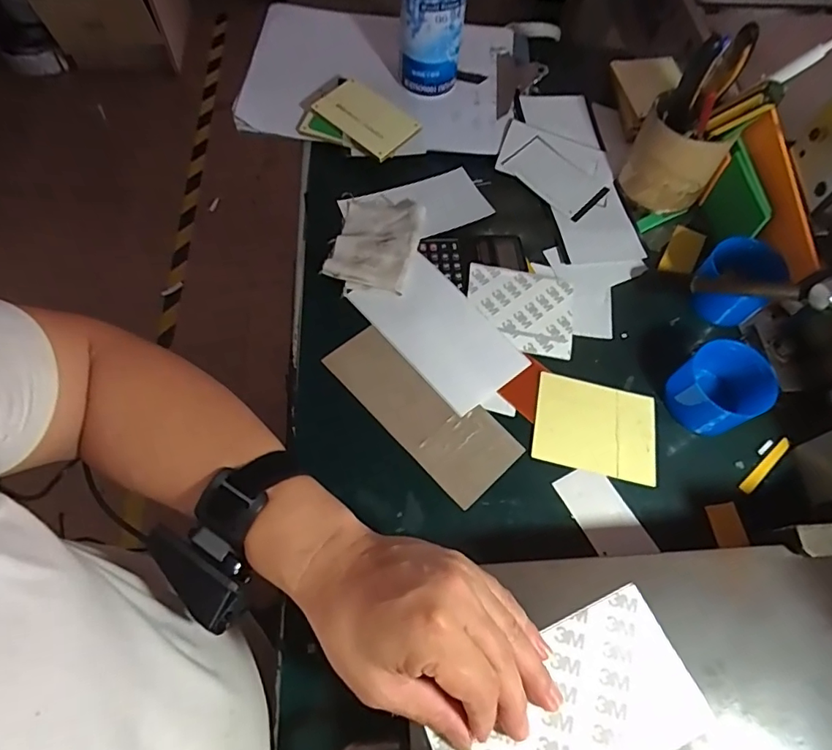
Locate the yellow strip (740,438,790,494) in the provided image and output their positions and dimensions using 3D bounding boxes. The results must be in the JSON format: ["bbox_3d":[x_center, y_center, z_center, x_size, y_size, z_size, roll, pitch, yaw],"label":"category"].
[{"bbox_3d":[0.284,0.074,0.418,0.064,0.004,0.010,-37,72,-19],"label":"yellow strip"}]

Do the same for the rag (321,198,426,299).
[{"bbox_3d":[-0.036,-0.129,0.484,0.075,0.016,0.111,14,64,3],"label":"rag"}]

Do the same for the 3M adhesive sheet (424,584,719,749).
[{"bbox_3d":[0.084,0.190,0.288,0.147,0.004,0.080,-23,65,-10],"label":"3M adhesive sheet"}]

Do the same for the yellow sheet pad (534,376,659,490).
[{"bbox_3d":[0.148,0.042,0.425,0.100,0.004,0.077,13,64,3],"label":"yellow sheet pad"}]

